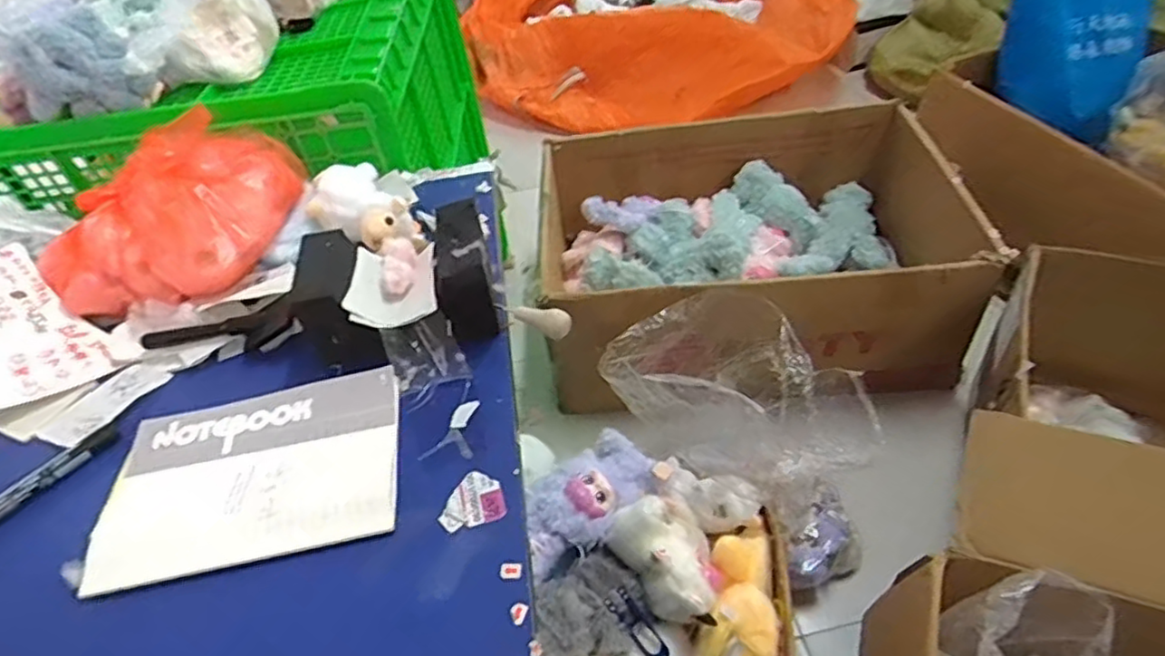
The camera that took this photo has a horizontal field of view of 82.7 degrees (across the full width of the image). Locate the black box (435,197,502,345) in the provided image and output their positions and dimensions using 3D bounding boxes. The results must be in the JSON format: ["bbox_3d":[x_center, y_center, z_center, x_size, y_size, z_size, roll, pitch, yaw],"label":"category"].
[{"bbox_3d":[-0.100,-0.045,0.560,0.045,0.075,0.103,-13,44,-6],"label":"black box"}]

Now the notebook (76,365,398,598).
[{"bbox_3d":[-0.238,0.103,0.479,0.203,0.012,0.143,-11,44,-4],"label":"notebook"}]

